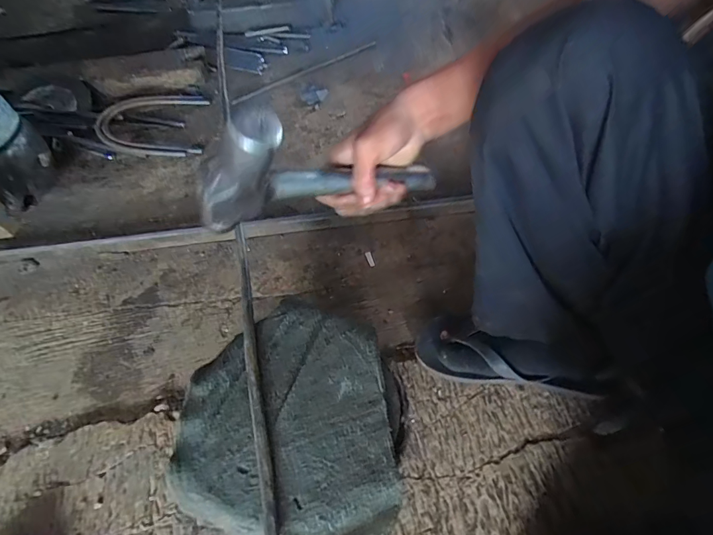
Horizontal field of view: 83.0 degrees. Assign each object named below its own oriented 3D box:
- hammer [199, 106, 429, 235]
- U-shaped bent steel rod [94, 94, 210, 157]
[{"bbox_3d":[-0.023,-0.082,0.386,0.253,0.118,0.045,-8,46,-47],"label":"hammer"},{"bbox_3d":[-0.513,-0.361,1.006,0.266,0.031,0.268,-9,53,-1],"label":"U-shaped bent steel rod"}]

